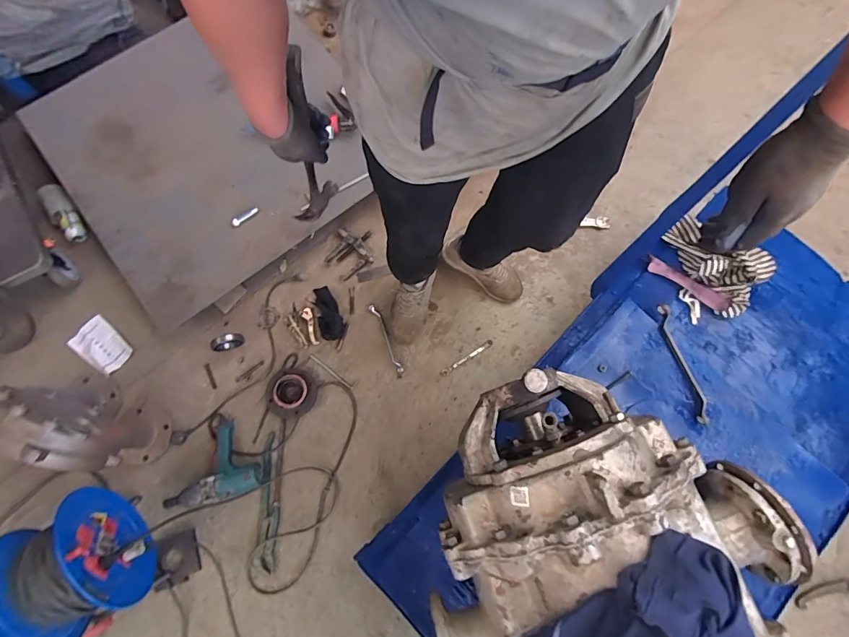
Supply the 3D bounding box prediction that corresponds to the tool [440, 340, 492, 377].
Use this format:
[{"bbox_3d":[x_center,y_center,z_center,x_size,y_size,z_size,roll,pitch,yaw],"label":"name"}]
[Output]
[{"bbox_3d":[0.138,0.129,1.333,0.194,0.007,0.022,-31,79,-8],"label":"tool"}]

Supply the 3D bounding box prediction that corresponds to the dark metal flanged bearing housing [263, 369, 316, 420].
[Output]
[{"bbox_3d":[-0.411,0.231,1.265,0.146,0.056,0.151,0,76,-1],"label":"dark metal flanged bearing housing"}]

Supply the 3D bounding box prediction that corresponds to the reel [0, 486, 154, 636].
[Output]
[{"bbox_3d":[-0.831,0.588,0.955,0.264,0.377,0.288,-39,80,-10],"label":"reel"}]

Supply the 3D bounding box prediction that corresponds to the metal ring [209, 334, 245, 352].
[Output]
[{"bbox_3d":[-0.614,0.074,1.281,0.087,0.094,0.028,-19,77,-5],"label":"metal ring"}]

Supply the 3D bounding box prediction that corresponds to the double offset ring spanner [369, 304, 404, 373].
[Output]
[{"bbox_3d":[-0.125,0.063,1.338,0.024,0.017,0.241,-23,78,-7],"label":"double offset ring spanner"}]

